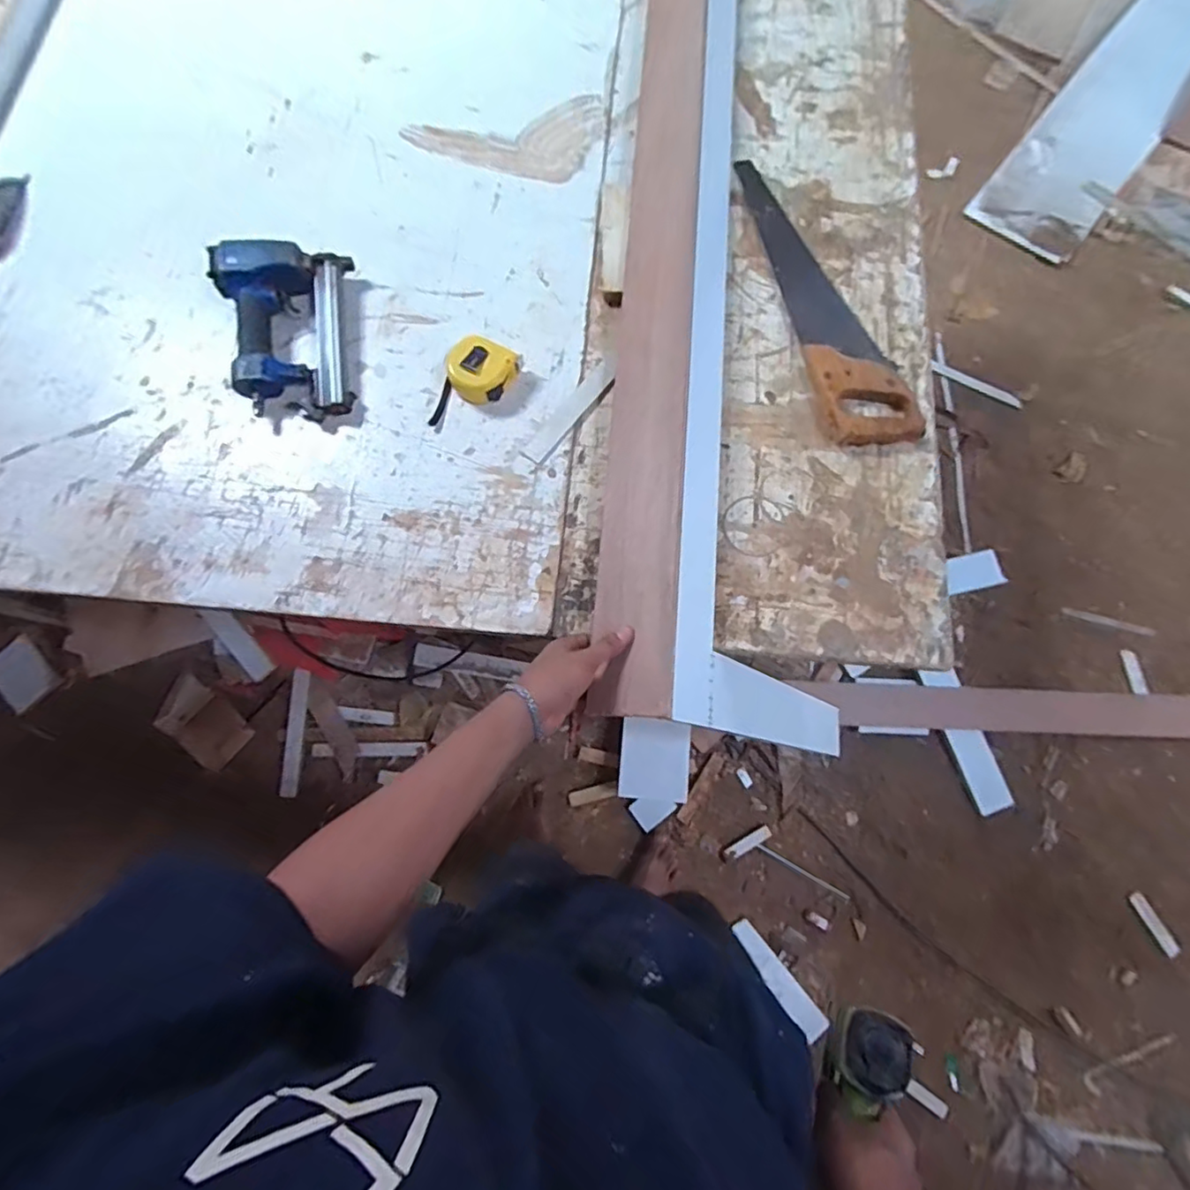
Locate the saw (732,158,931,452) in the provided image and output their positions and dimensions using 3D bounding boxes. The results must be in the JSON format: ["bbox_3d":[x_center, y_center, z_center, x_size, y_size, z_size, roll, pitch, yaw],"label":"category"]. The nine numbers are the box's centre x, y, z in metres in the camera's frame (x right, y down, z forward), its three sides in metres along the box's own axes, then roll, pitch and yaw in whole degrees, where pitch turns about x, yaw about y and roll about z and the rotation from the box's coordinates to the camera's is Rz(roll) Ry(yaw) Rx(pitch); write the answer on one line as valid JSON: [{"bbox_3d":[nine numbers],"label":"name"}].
[{"bbox_3d":[0.295,-0.390,0.760,0.112,0.027,0.444,-10,74,-3],"label":"saw"}]

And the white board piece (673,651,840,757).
[{"bbox_3d":[0.245,0.154,0.788,0.018,0.541,0.083,-8,71,35],"label":"white board piece"}]

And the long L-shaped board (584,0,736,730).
[{"bbox_3d":[0.102,-0.430,0.749,0.138,0.090,1.150,5,74,1],"label":"long L-shaped board"}]

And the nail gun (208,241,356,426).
[{"bbox_3d":[-0.379,-0.322,0.722,0.153,0.063,0.220,-5,74,-2],"label":"nail gun"}]

